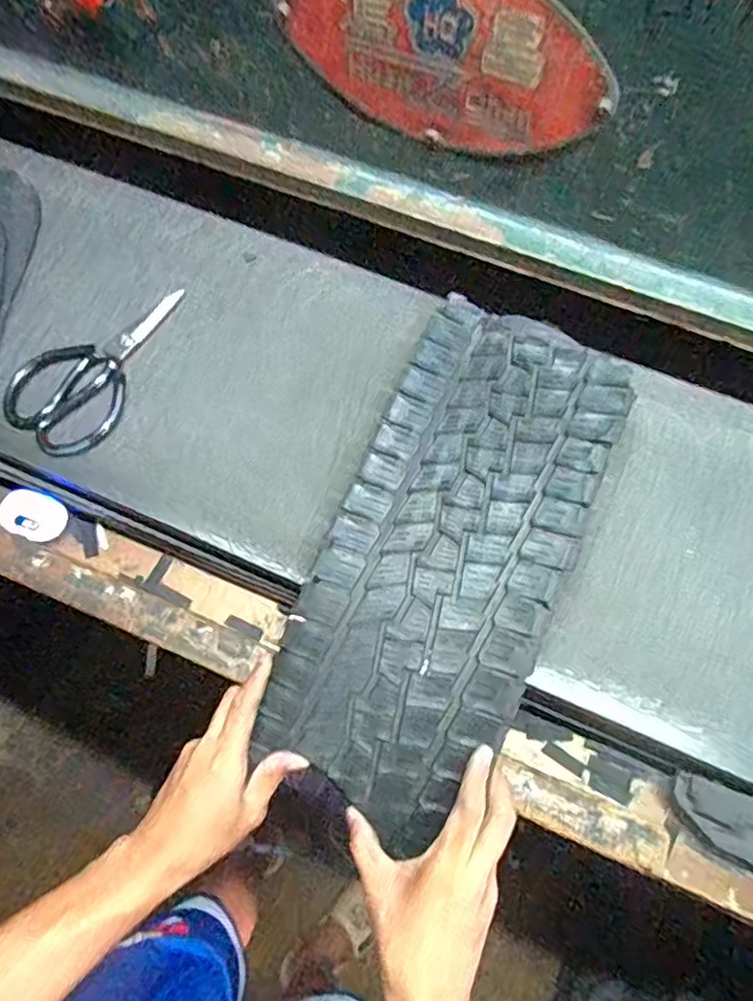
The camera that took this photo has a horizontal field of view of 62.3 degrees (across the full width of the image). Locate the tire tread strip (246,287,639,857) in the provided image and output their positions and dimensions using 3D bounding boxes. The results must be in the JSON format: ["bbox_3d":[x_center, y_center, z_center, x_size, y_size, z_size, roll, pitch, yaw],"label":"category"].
[{"bbox_3d":[0.064,0.041,0.500,0.188,0.039,0.420,23,81,9],"label":"tire tread strip"}]

